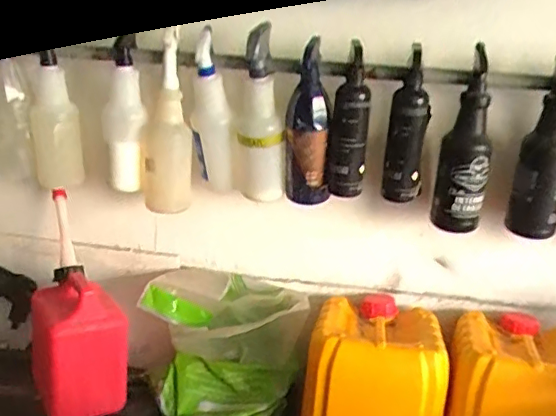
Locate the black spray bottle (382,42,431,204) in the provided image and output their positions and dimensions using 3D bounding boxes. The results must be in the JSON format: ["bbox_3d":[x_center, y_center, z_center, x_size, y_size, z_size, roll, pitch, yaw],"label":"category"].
[{"bbox_3d":[0.218,-0.129,0.924,0.062,0.246,0.071,6,15,7],"label":"black spray bottle"}]

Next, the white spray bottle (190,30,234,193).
[{"bbox_3d":[-0.112,-0.146,0.959,0.061,0.291,0.069,8,36,14],"label":"white spray bottle"}]

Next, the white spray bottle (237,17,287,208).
[{"bbox_3d":[-0.024,-0.136,0.969,0.077,0.324,0.076,7,41,9],"label":"white spray bottle"}]

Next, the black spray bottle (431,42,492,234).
[{"bbox_3d":[0.316,-0.097,0.939,0.082,0.287,0.080,8,15,15],"label":"black spray bottle"}]

